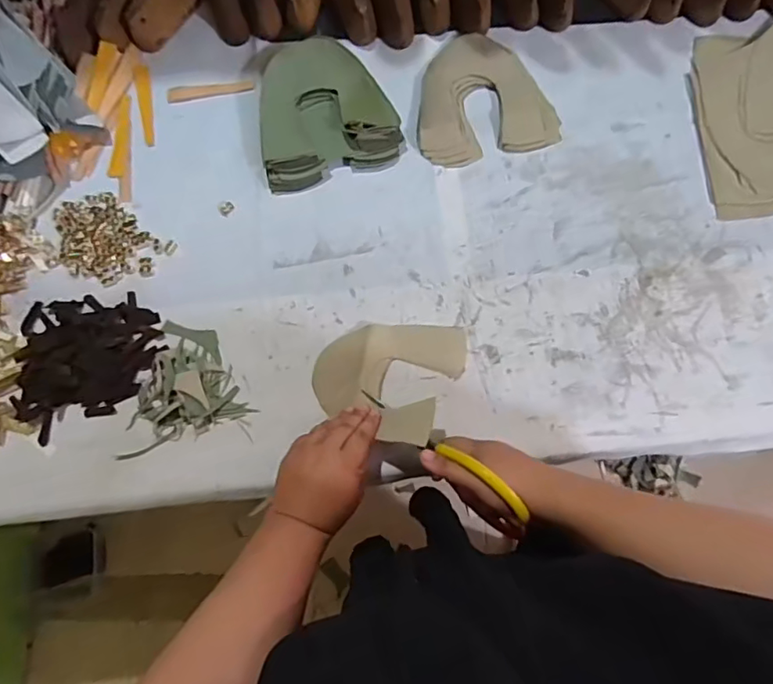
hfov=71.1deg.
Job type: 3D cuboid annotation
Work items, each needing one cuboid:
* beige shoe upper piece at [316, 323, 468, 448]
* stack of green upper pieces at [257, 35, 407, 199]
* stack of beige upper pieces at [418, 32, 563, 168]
[{"bbox_3d":[0.003,0.023,0.578,0.142,0.071,0.145,26,78,7],"label":"beige shoe upper piece"},{"bbox_3d":[-0.081,-0.288,0.672,0.167,0.035,0.175,-18,77,-4],"label":"stack of green upper pieces"},{"bbox_3d":[0.116,-0.313,0.690,0.171,0.009,0.170,-15,76,-3],"label":"stack of beige upper pieces"}]

